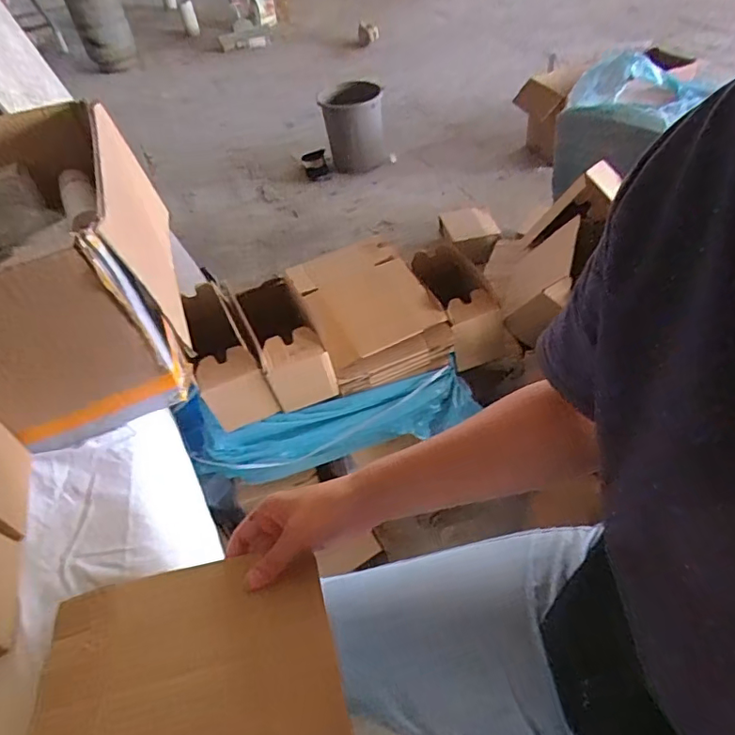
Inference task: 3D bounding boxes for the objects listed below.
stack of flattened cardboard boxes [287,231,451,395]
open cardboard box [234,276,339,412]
[{"bbox_3d":[-0.004,-0.104,0.925,0.214,0.106,0.265,-20,48,-10],"label":"stack of flattened cardboard boxes"},{"bbox_3d":[-0.130,-0.038,0.839,0.099,0.150,0.162,-22,48,-12],"label":"open cardboard box"}]

